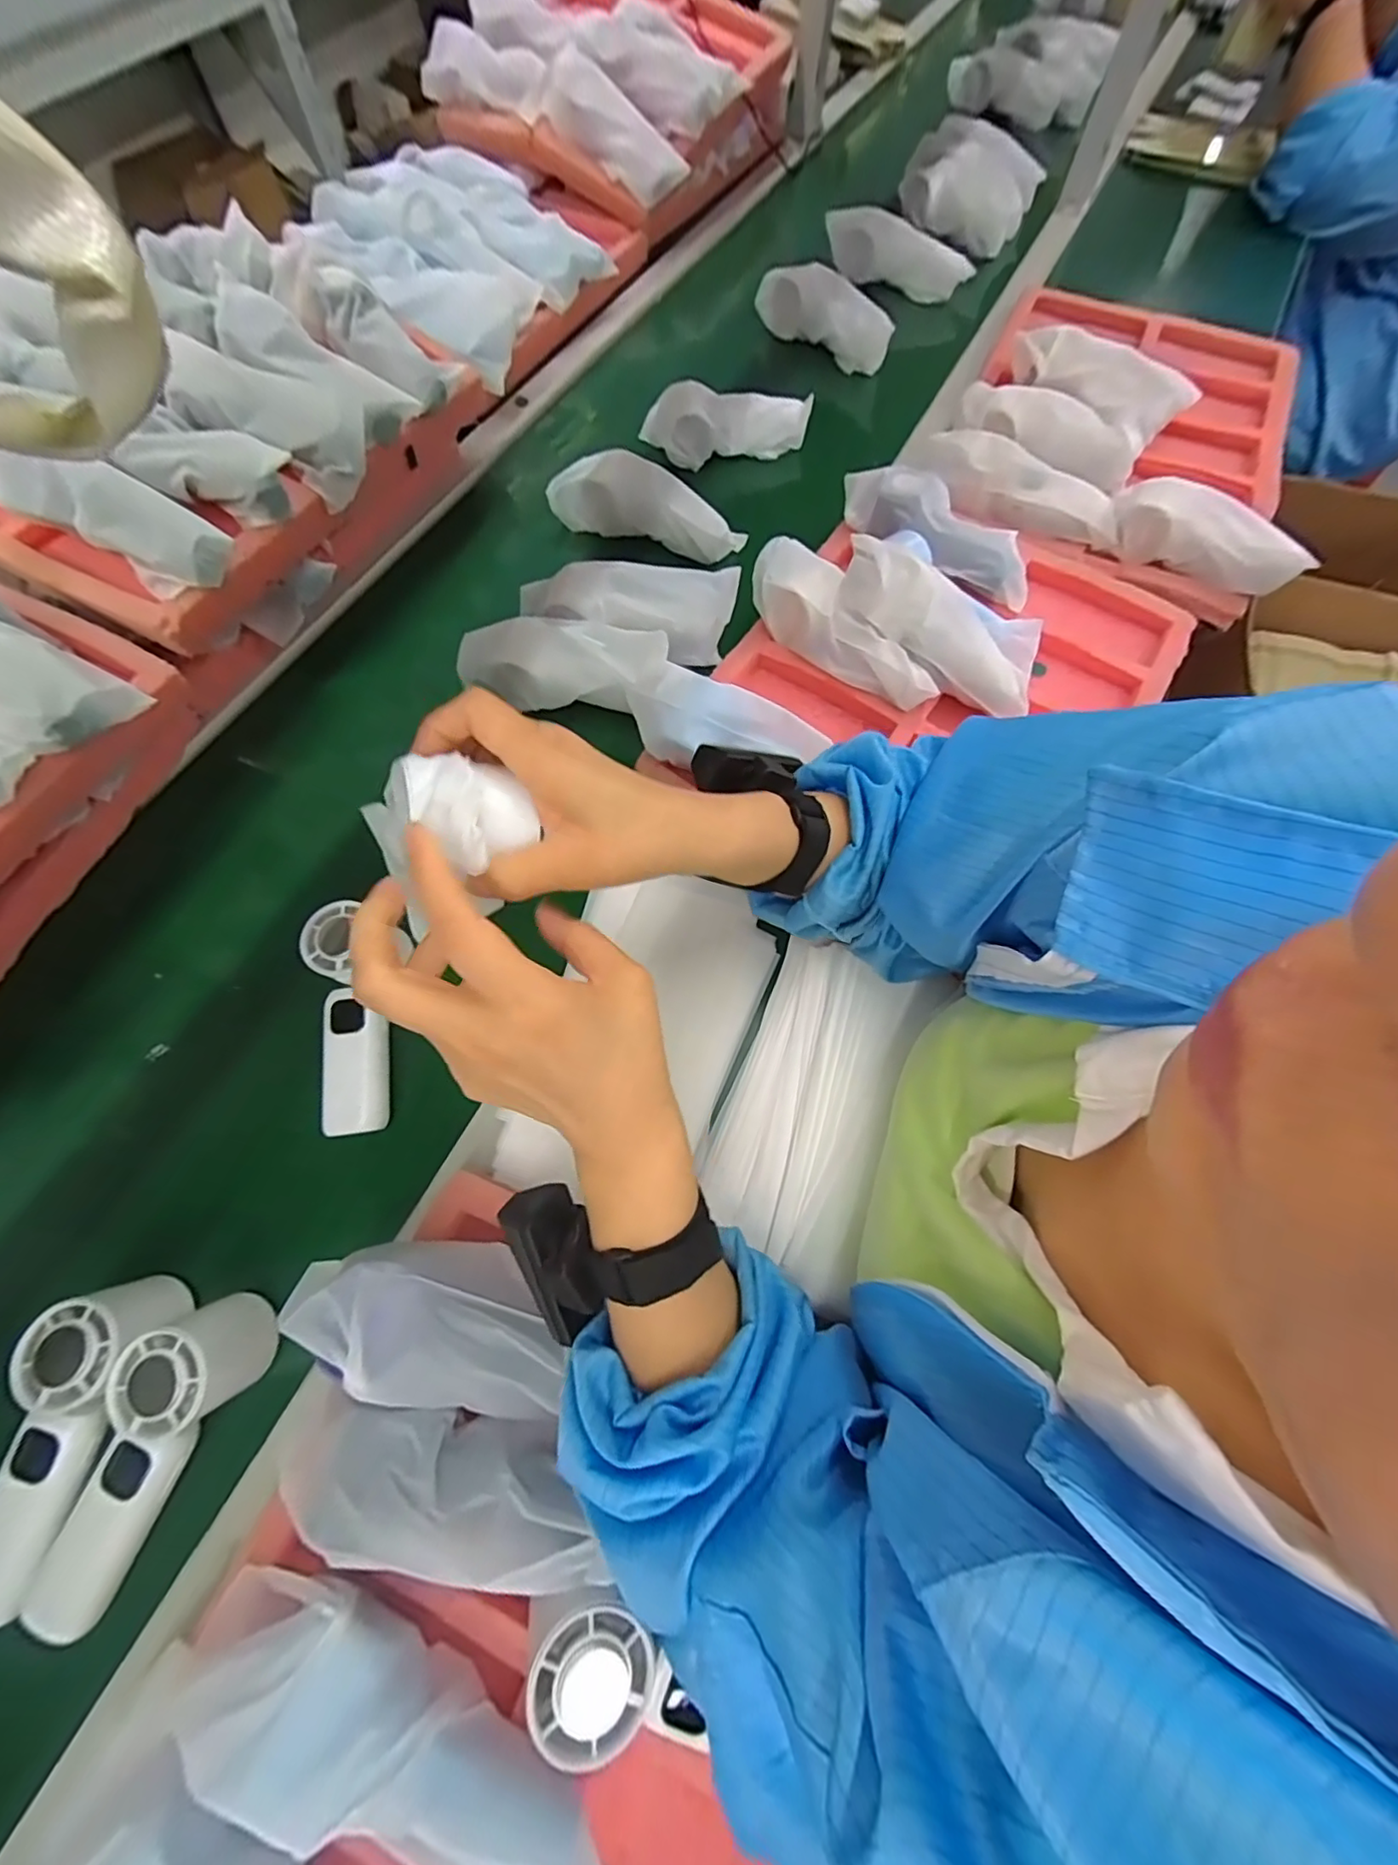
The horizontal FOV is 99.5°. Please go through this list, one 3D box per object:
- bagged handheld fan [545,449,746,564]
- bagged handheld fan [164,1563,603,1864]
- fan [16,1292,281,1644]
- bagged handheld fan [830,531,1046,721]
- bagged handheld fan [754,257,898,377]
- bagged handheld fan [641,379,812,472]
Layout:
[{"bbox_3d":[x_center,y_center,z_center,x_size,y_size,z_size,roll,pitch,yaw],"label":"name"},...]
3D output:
[{"bbox_3d":[-0.056,-0.432,0.602,0.191,0.063,0.056,17,69,9],"label":"bagged handheld fan"},{"bbox_3d":[-0.138,0.352,0.262,0.204,0.050,0.062,16,68,8],"label":"bagged handheld fan"},{"bbox_3d":[-0.310,0.291,0.324,0.054,0.054,0.158,24,70,11],"label":"fan"},{"bbox_3d":[0.199,-0.255,0.488,0.188,0.058,0.074,33,71,0],"label":"bagged handheld fan"},{"bbox_3d":[0.151,-0.757,0.724,0.064,0.057,0.174,-38,71,-13],"label":"bagged handheld fan"},{"bbox_3d":[0.034,-0.561,0.652,0.183,0.062,0.039,-10,67,-2],"label":"bagged handheld fan"}]

